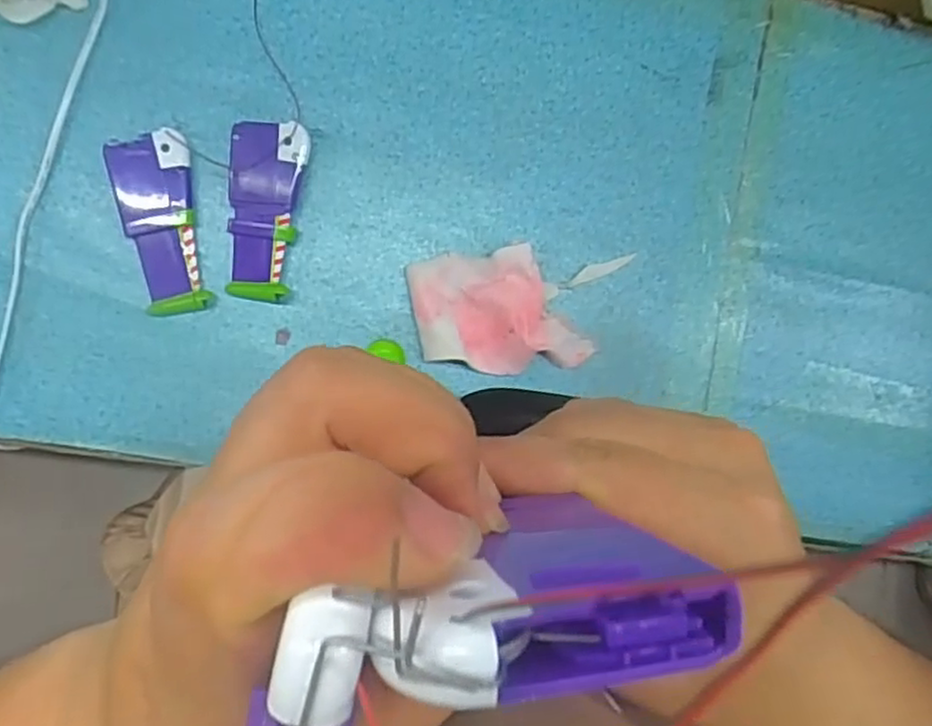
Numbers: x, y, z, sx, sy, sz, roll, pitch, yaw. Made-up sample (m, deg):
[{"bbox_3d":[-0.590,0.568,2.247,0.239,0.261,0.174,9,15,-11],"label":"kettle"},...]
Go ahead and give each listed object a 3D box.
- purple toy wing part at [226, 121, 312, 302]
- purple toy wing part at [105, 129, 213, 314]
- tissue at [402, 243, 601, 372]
[{"bbox_3d":[-0.135,-0.102,0.476,0.051,0.022,0.116,3,93,-9],"label":"purple toy wing part"},{"bbox_3d":[-0.204,-0.092,0.469,0.048,0.014,0.117,-10,95,-8],"label":"purple toy wing part"},{"bbox_3d":[0.026,-0.036,0.502,0.123,0.028,0.088,-8,95,-8],"label":"tissue"}]

